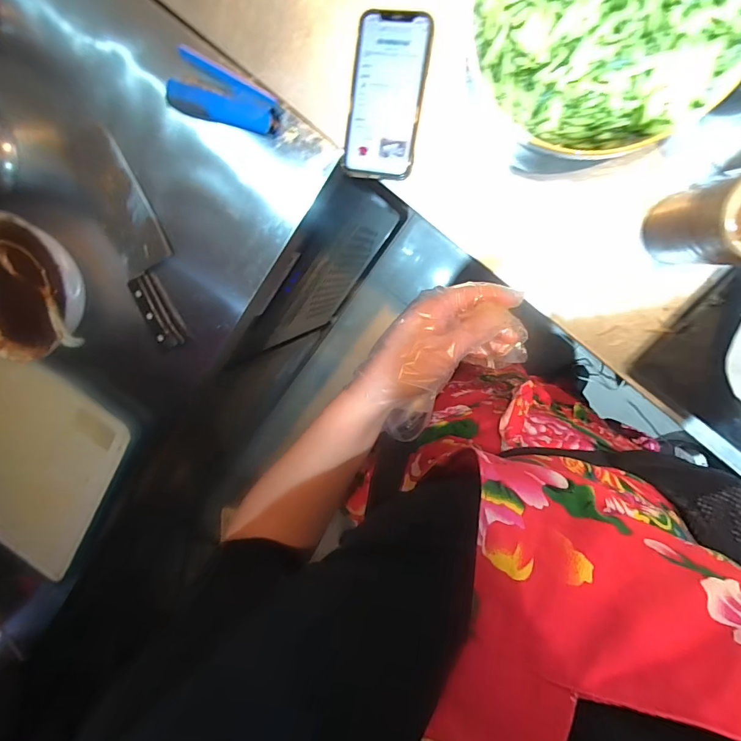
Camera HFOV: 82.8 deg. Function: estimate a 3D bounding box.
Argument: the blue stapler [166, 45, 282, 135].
[{"bbox_3d":[-0.154,-0.295,0.451,0.117,0.028,0.060,18,92,8],"label":"blue stapler"}]

